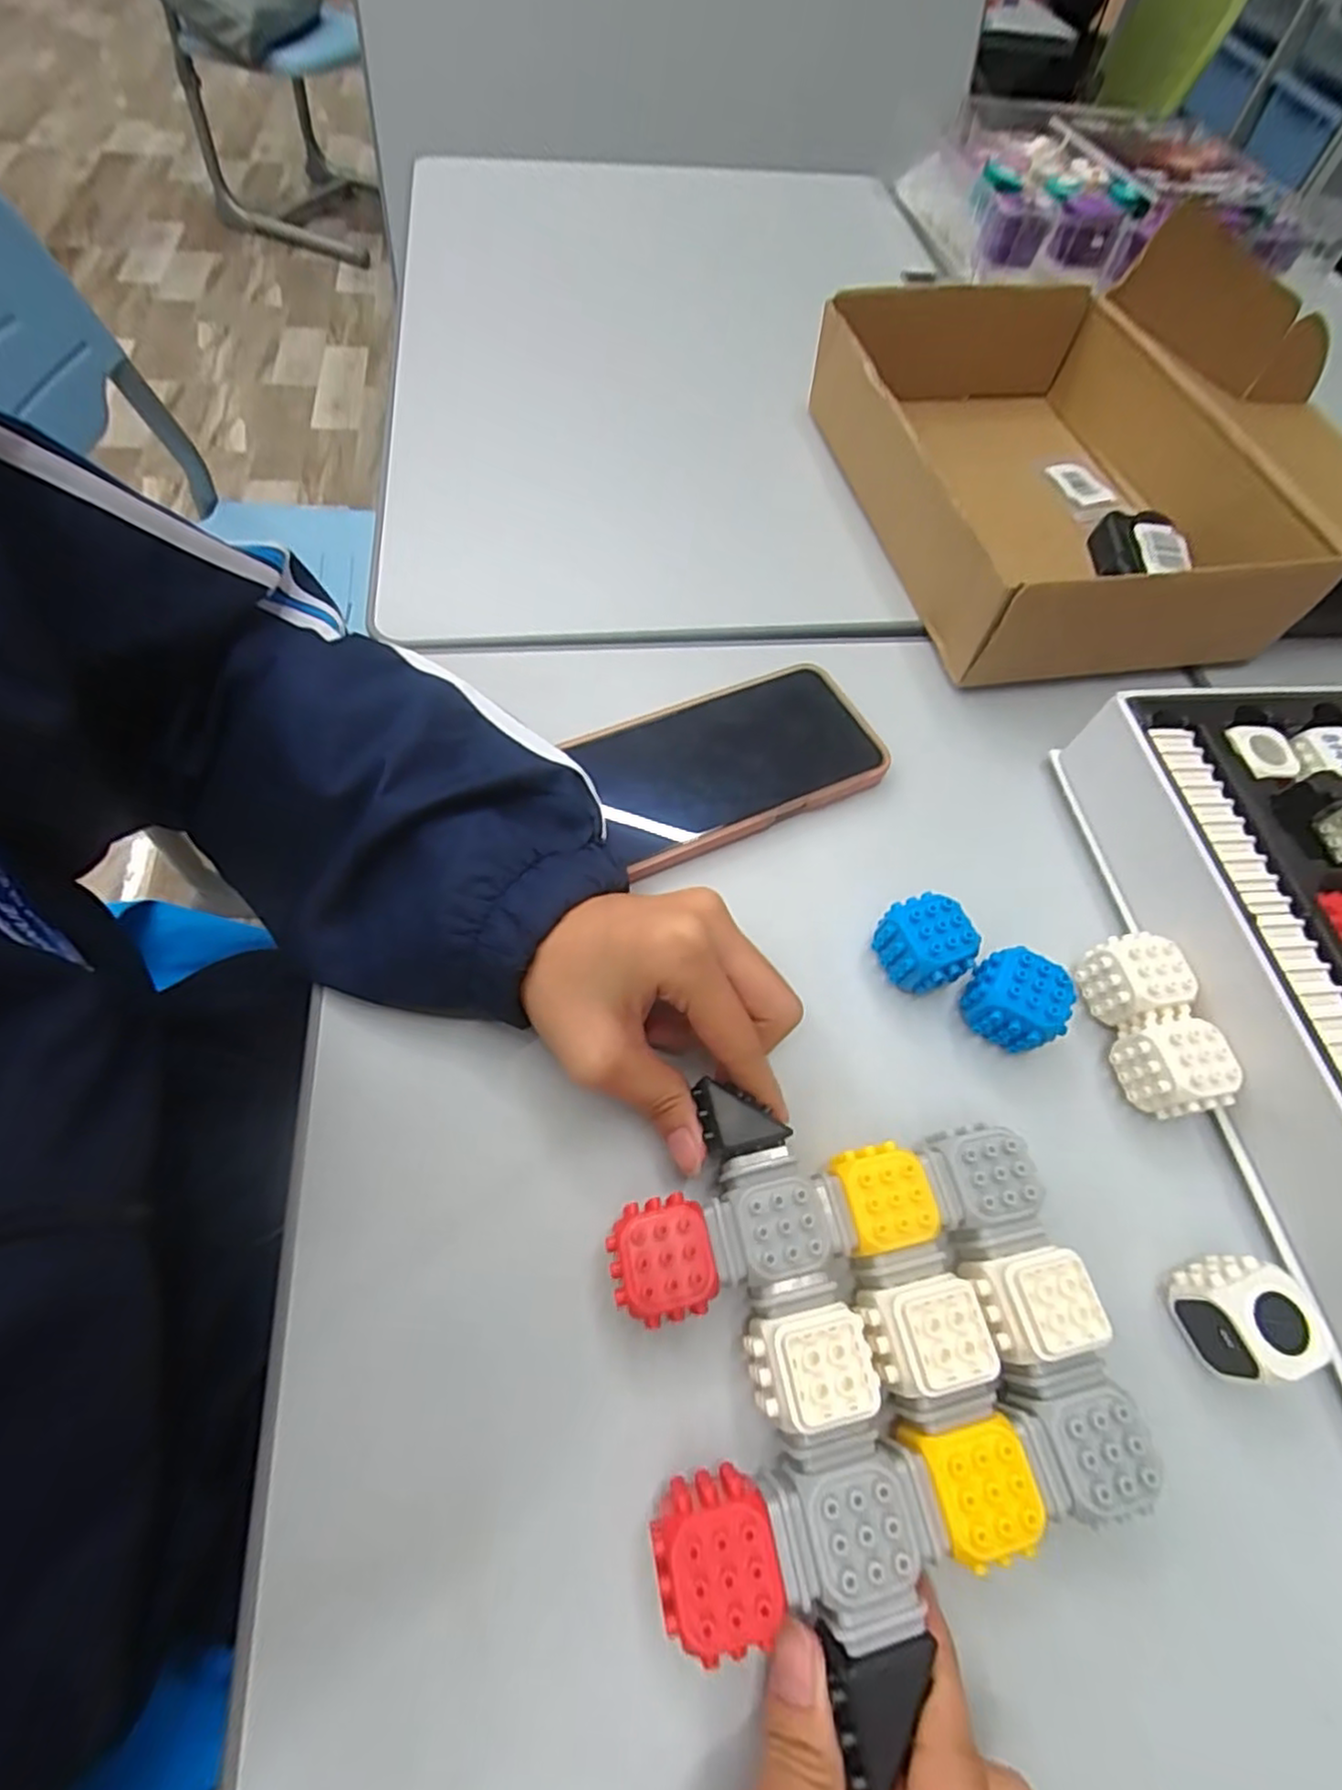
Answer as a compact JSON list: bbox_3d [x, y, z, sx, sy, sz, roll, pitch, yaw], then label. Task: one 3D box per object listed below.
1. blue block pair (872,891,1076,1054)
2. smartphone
[{"bbox_3d":[0.128,0.033,0.298,0.080,0.032,0.033,33,64,11],"label":"blue block pair"},{"bbox_3d":[0.031,-0.069,0.355,0.152,0.010,0.083,-25,69,-16],"label":"smartphone"}]

